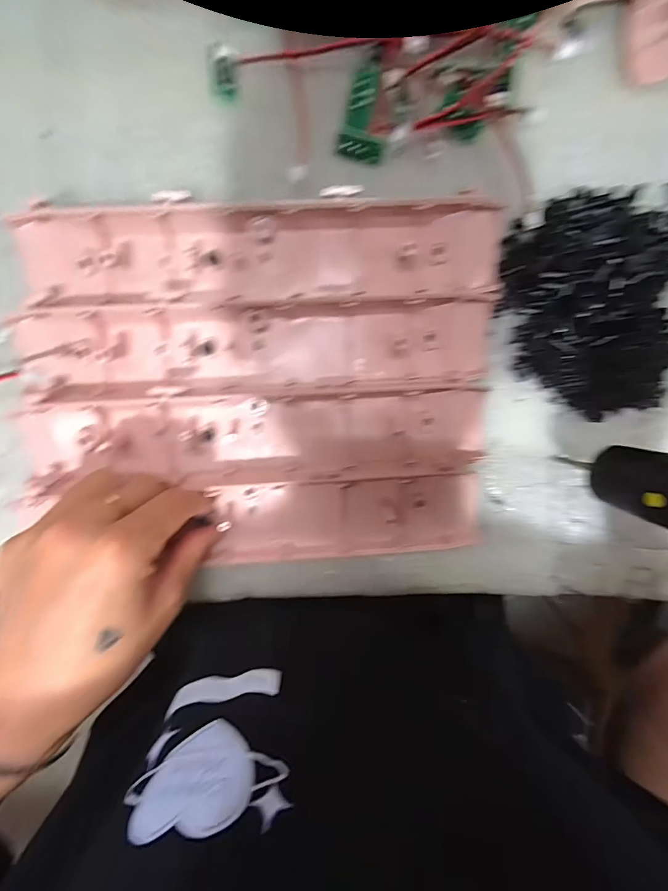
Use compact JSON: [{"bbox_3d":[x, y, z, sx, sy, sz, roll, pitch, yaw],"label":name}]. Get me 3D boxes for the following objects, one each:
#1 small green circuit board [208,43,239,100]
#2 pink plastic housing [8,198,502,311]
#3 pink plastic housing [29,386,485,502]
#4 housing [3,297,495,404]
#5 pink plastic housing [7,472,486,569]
[{"bbox_3d":[-0.064,-0.217,0.234,0.015,0.009,0.023,0,95,-1],"label":"small green circuit board"},{"bbox_3d":[-0.039,-0.108,0.233,0.271,0.023,0.058,-1,95,-1],"label":"pink plastic housing"},{"bbox_3d":[-0.047,-0.008,0.240,0.277,0.023,0.058,-4,95,0],"label":"pink plastic housing"},{"bbox_3d":[-0.038,-0.056,0.236,0.272,0.024,0.054,-1,95,-1],"label":"housing"},{"bbox_3d":[-0.042,0.045,0.247,0.267,0.023,0.053,0,94,-3],"label":"pink plastic housing"}]

